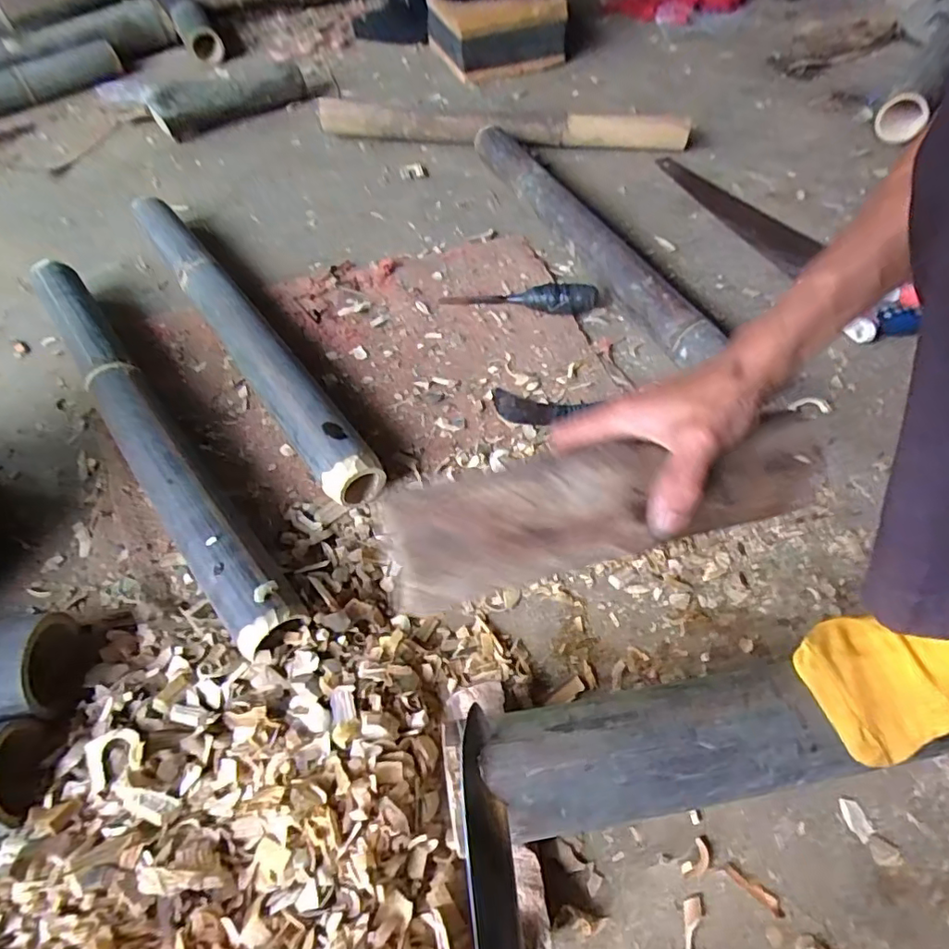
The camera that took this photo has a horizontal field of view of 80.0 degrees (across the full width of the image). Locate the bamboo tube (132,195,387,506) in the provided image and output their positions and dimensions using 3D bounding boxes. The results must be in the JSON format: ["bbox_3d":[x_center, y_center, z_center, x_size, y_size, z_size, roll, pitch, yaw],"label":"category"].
[{"bbox_3d":[-0.306,-0.203,0.716,0.068,0.062,0.671,-32,60,-18],"label":"bamboo tube"}]

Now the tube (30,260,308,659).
[{"bbox_3d":[-0.365,-0.063,0.615,0.062,0.064,0.649,-35,61,-20],"label":"tube"}]

